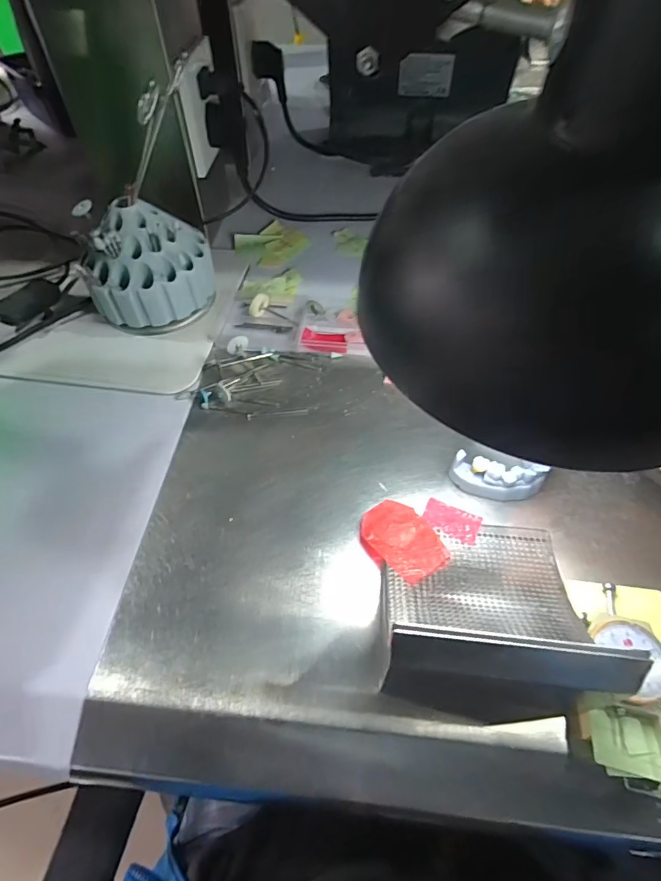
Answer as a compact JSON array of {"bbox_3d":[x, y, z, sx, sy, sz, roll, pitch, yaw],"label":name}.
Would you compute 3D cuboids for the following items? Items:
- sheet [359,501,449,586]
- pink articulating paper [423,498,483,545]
[{"bbox_3d":[0.042,0.060,0.287,0.040,0.015,0.053,-24,57,-16],"label":"sheet"},{"bbox_3d":[0.075,0.050,0.297,0.035,0.006,0.020,27,59,19],"label":"pink articulating paper"}]

